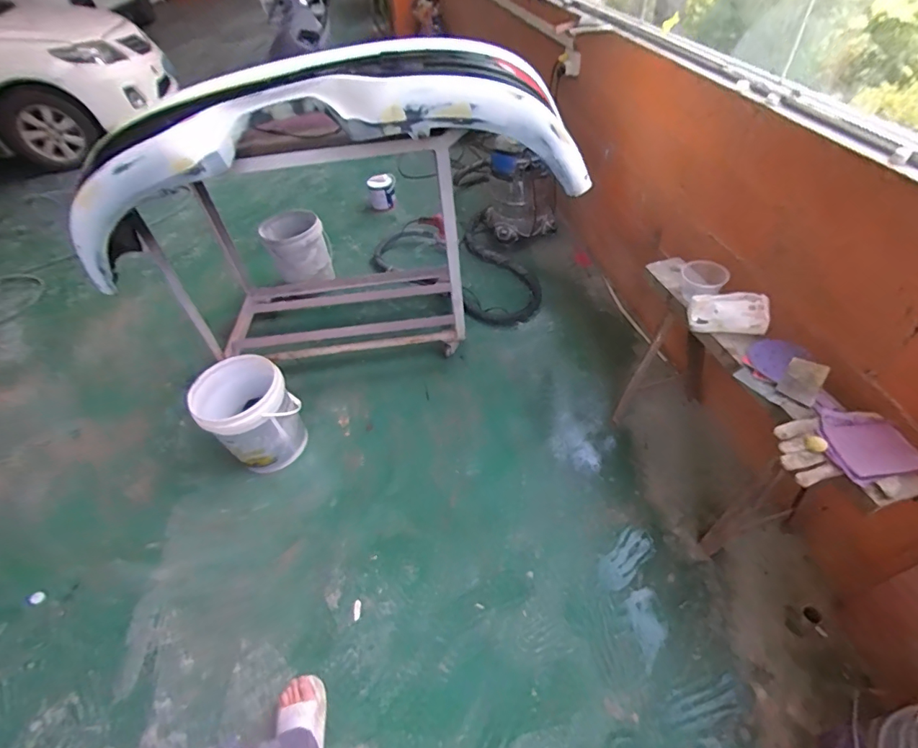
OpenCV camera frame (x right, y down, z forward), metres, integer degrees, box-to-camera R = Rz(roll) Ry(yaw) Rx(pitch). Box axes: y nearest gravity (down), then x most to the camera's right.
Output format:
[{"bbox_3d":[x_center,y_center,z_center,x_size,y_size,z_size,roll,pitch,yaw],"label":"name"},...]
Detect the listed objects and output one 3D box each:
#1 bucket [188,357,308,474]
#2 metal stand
[{"bbox_3d":[-0.710,0.145,1.590,0.277,0.301,0.292,-3,47,4],"label":"bucket"},{"bbox_3d":[-0.538,-0.500,1.755,1.043,0.851,0.520,-7,47,1],"label":"metal stand"}]

